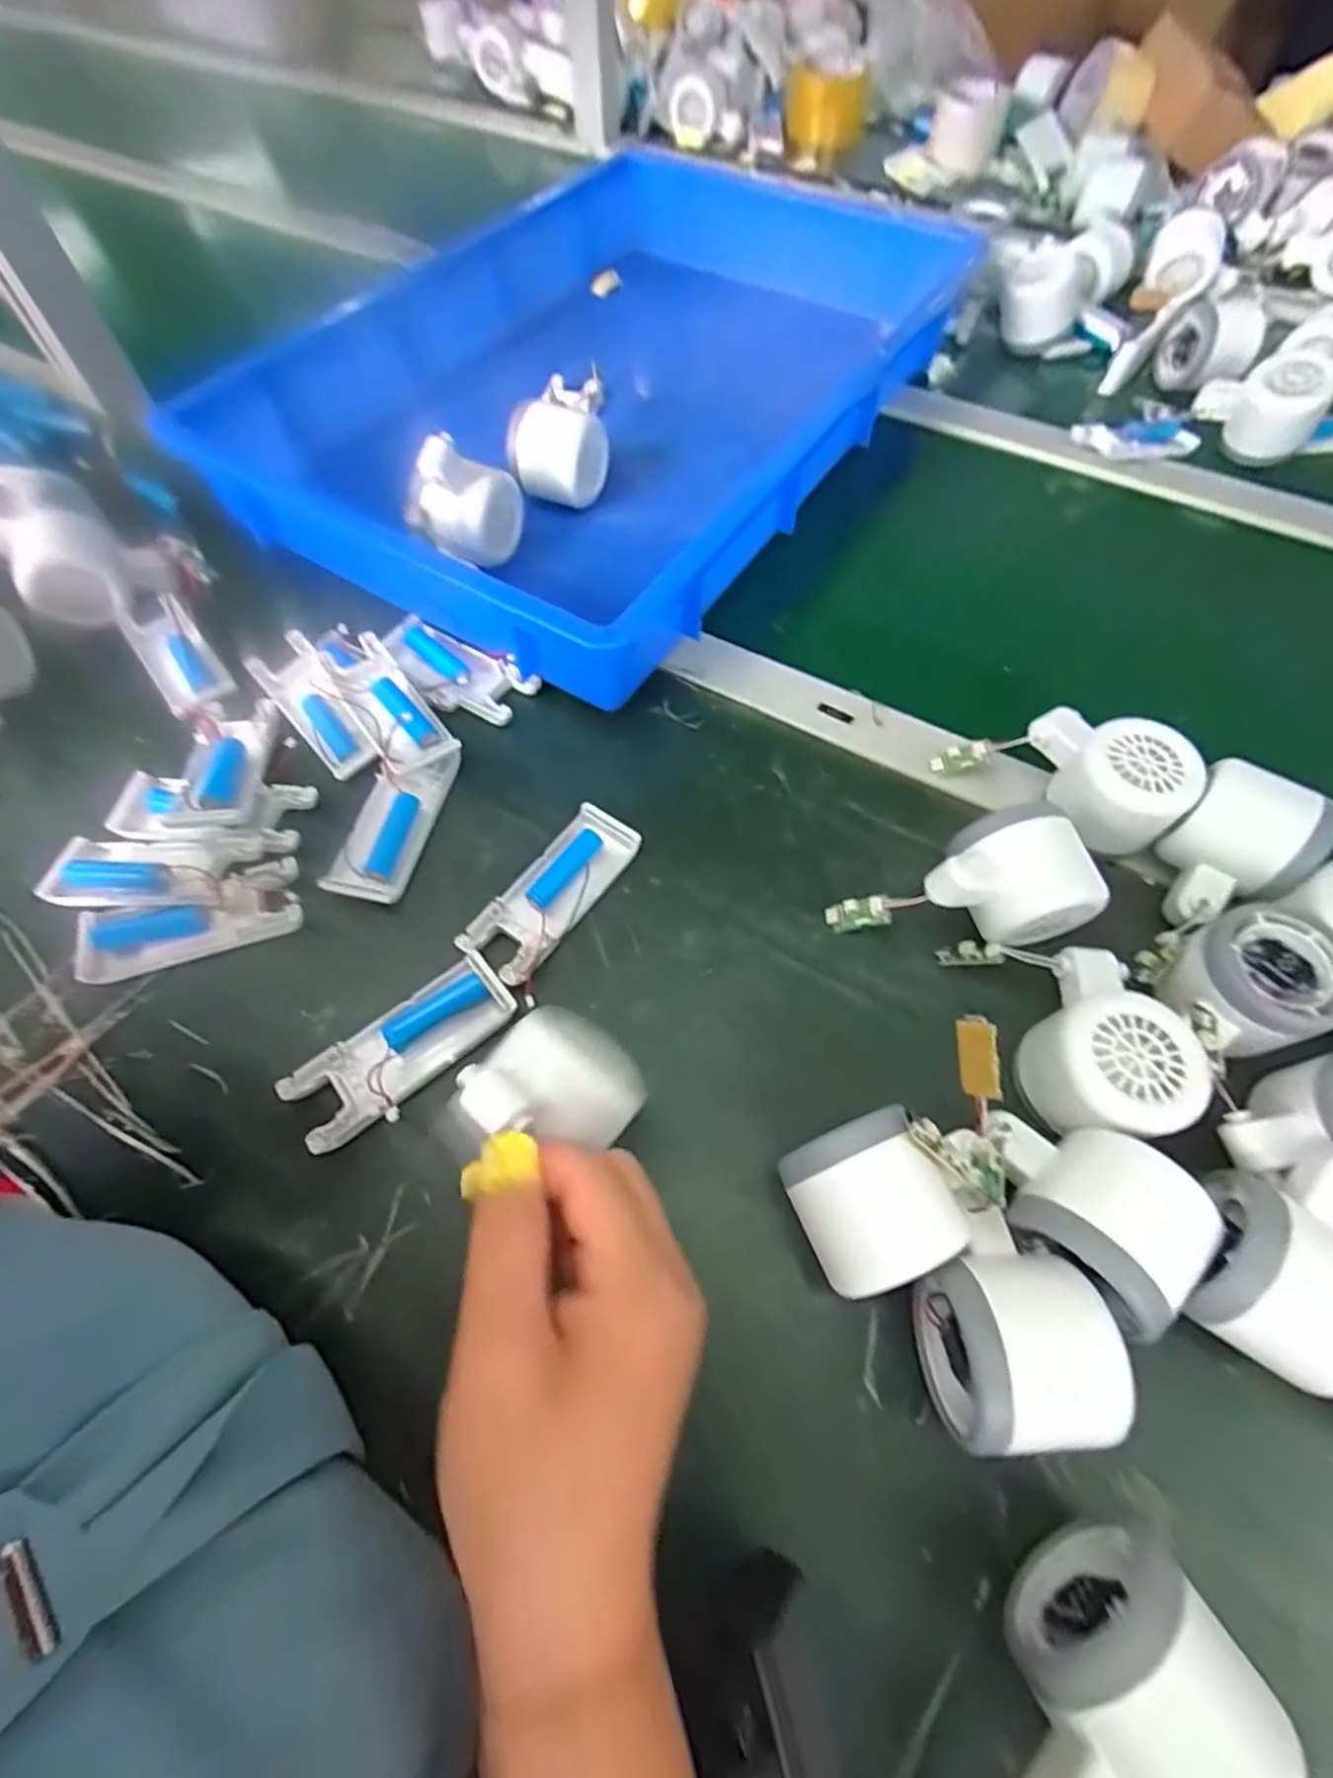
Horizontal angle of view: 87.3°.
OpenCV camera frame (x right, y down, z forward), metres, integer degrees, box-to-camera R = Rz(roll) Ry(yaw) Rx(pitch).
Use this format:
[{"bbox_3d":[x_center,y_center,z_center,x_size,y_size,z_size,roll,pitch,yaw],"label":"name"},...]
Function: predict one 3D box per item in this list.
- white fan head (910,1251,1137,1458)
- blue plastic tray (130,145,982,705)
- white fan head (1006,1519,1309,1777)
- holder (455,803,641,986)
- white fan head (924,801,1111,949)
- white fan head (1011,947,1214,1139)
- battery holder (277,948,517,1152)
[{"bbox_3d":[0.127,0.168,0.258,0.059,0.053,0.060,-4,62,-2],"label":"white fan head"},{"bbox_3d":[-0.028,-0.386,0.539,0.378,0.105,0.542,32,67,16],"label":"blue plastic tray"},{"bbox_3d":[0.134,0.249,0.210,0.083,0.056,0.055,-30,66,-15],"label":"white fan head"},{"bbox_3d":[-0.060,0.000,0.365,0.038,0.016,0.102,34,68,16],"label":"holder"},{"bbox_3d":[0.161,-0.003,0.343,0.075,0.056,0.056,-8,62,-4],"label":"white fan head"},{"bbox_3d":[0.186,0.068,0.309,0.061,0.047,0.082,-11,63,-6],"label":"white fan head"},{"bbox_3d":[-0.123,0.075,0.330,0.104,0.014,0.039,-37,68,-17],"label":"battery holder"}]

